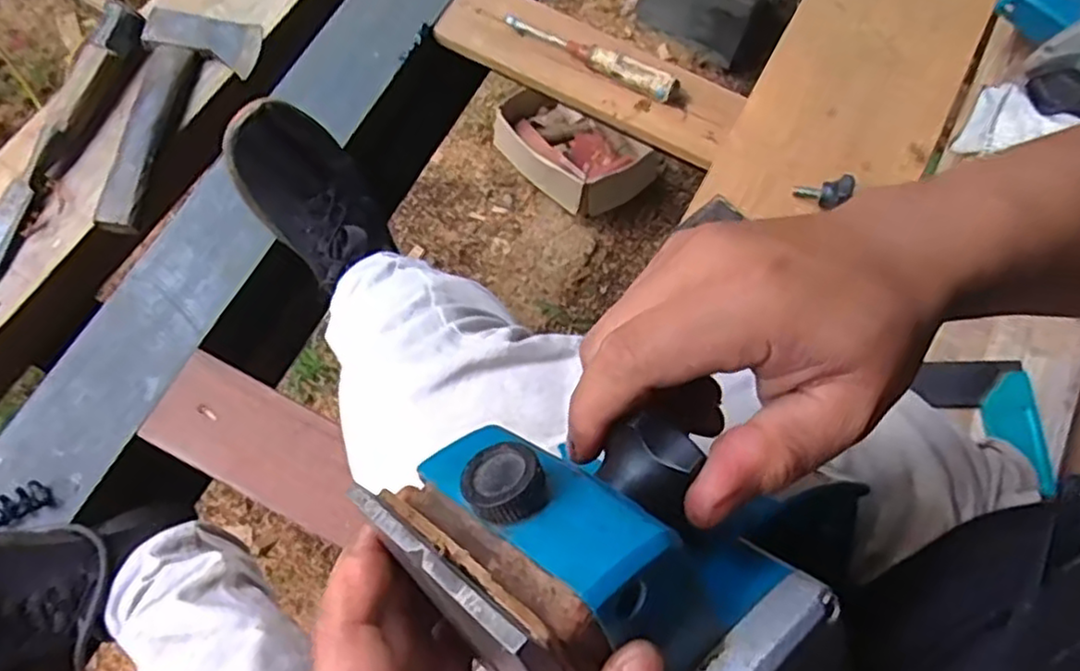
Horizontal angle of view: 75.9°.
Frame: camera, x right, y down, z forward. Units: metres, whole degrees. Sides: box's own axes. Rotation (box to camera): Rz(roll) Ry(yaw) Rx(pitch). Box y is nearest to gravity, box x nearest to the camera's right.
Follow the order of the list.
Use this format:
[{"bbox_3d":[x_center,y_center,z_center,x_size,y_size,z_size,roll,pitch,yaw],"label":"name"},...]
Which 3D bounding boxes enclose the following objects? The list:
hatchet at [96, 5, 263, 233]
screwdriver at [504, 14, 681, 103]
[{"bbox_3d":[-0.393,-0.236,0.733,0.117,0.031,0.275,11,72,1],"label":"hatchet"},{"bbox_3d":[0.051,-0.292,0.720,0.194,0.023,0.026,25,73,6],"label":"screwdriver"}]

